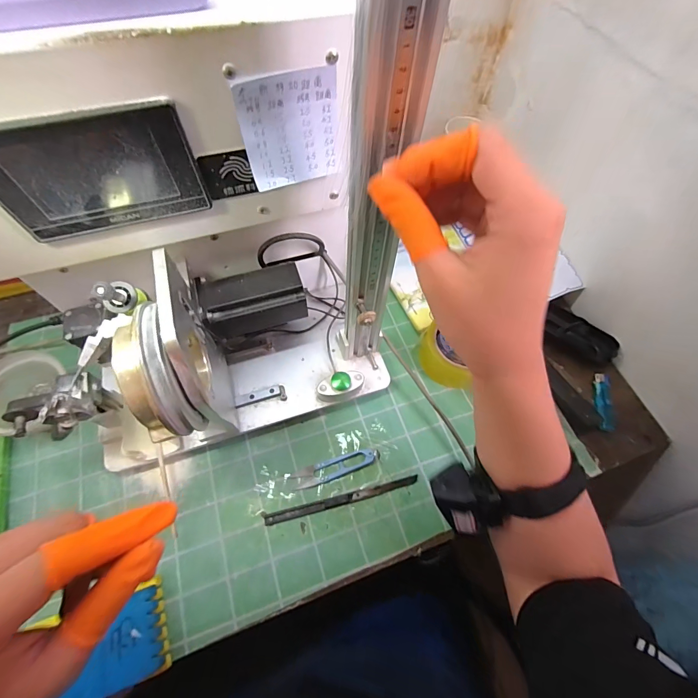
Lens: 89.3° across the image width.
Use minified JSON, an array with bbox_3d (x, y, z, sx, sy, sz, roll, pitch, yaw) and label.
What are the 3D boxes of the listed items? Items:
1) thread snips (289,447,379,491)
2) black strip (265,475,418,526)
[{"bbox_3d":[-0.014,0.140,0.419,0.105,0.007,0.023,-17,62,-9],"label":"thread snips"},{"bbox_3d":[-0.006,0.174,0.407,0.178,0.005,0.011,-13,61,-6],"label":"black strip"}]

